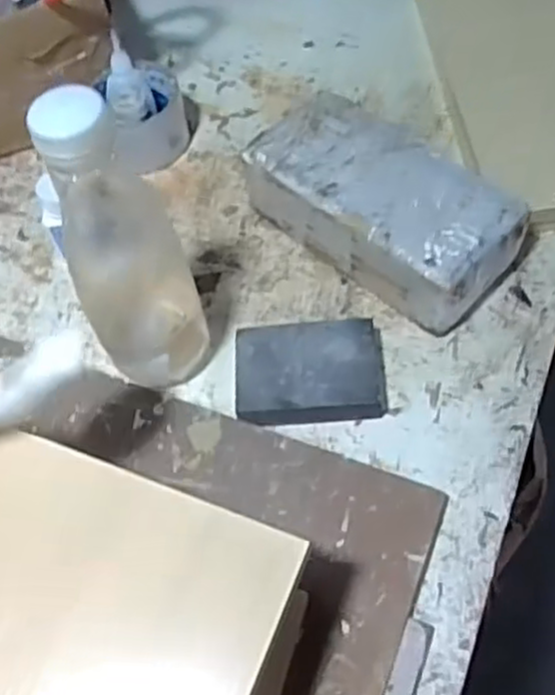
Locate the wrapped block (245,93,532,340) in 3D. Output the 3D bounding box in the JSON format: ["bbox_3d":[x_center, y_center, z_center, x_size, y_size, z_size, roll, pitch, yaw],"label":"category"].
[{"bbox_3d":[0.075,-0.108,0.562,0.211,0.064,0.112,34,67,22],"label":"wrapped block"}]

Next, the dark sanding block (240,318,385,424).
[{"bbox_3d":[0.024,0.020,0.513,0.102,0.024,0.078,-4,59,1],"label":"dark sanding block"}]

